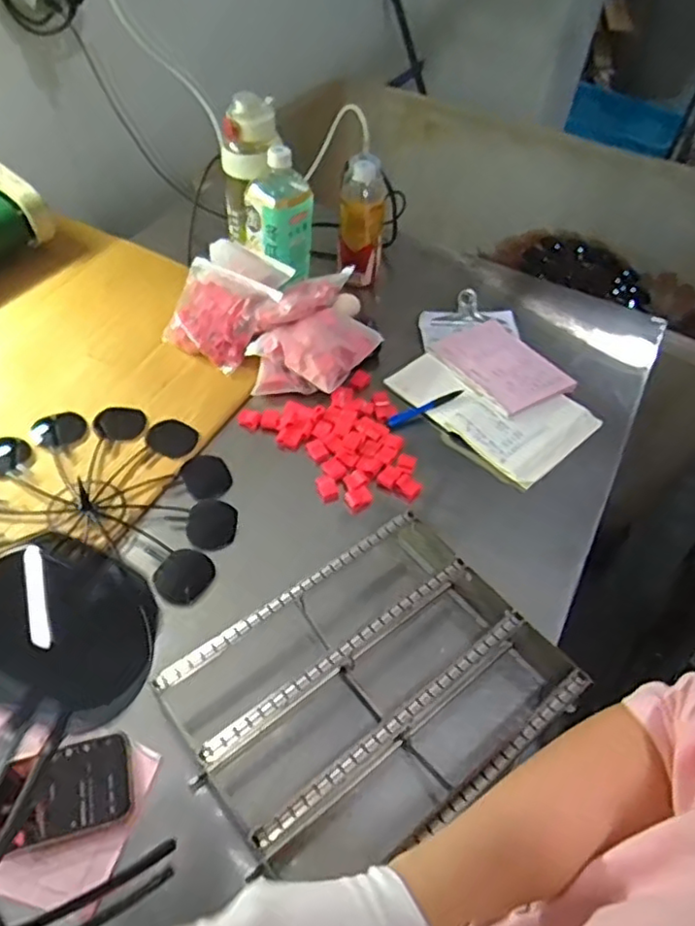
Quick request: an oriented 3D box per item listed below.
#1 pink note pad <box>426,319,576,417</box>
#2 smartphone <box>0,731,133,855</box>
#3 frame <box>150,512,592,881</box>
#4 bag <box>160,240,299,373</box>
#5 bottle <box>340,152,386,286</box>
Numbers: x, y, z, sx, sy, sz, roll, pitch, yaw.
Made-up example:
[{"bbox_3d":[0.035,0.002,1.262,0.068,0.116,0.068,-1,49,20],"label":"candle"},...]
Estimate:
[{"bbox_3d":[0.221,-0.141,0.928,0.128,0.014,0.177,-26,57,-25],"label":"pink note pad"},{"bbox_3d":[-0.256,0.279,0.538,0.145,0.009,0.072,-12,52,-16],"label":"smartphone"},{"bbox_3d":[0.024,0.208,0.590,0.308,0.065,0.236,-29,58,-27],"label":"frame"},{"bbox_3d":[-0.173,-0.226,0.917,0.136,0.050,0.178,25,69,12],"label":"bag"},{"bbox_3d":[0.024,-0.371,0.997,0.075,0.179,0.057,3,49,-4],"label":"bottle"}]

